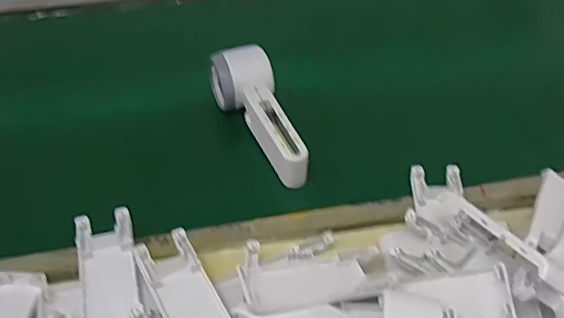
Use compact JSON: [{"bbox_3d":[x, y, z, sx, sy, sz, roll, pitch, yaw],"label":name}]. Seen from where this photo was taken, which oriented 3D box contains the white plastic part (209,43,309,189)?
[{"bbox_3d":[-0.024,-0.043,0.528,0.057,0.049,0.152,-13,46,-12],"label":"white plastic part"}]

